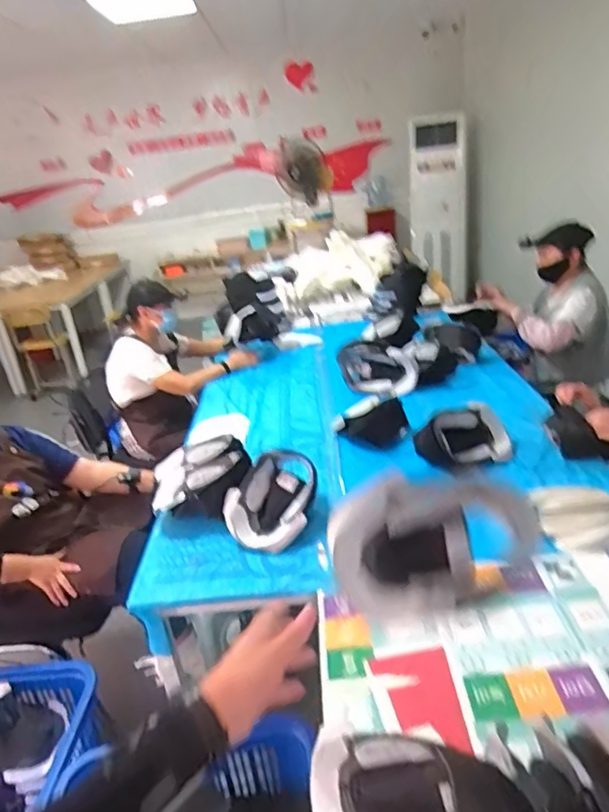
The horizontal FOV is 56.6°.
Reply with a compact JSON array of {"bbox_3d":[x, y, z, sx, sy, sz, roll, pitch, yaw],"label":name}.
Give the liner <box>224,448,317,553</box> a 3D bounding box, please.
[{"bbox_3d":[-0.083,0.217,1.432,0.215,0.139,0.279,-3,25,9],"label":"liner"}]

